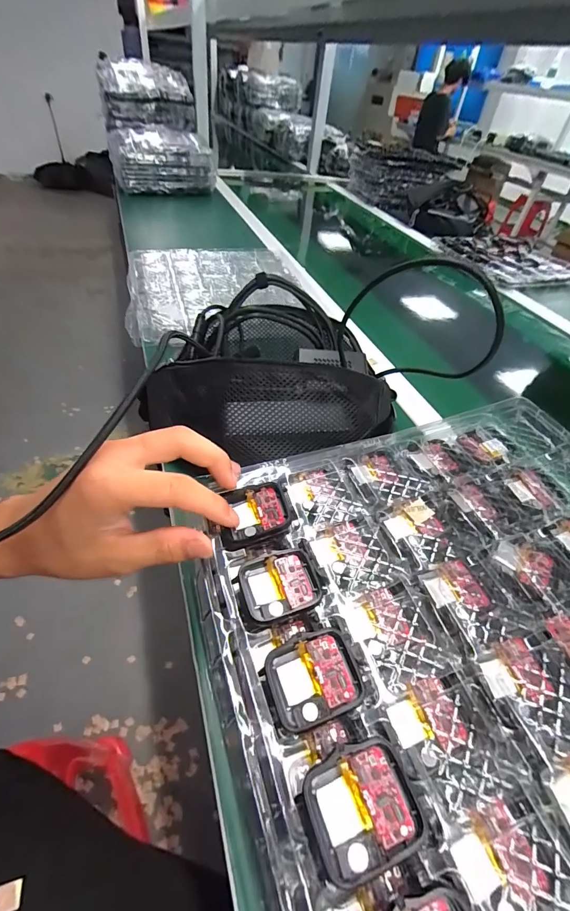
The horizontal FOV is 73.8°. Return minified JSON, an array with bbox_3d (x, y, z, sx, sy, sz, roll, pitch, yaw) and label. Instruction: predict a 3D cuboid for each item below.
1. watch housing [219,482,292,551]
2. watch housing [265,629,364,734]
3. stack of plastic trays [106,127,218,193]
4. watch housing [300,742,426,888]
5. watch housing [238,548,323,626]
[{"bbox_3d":[-0.020,0.039,0.249,0.044,0.011,0.042,-5,47,-12],"label":"watch housing"},{"bbox_3d":[0.014,0.111,0.189,0.043,0.016,0.037,-11,48,-18],"label":"watch housing"},{"bbox_3d":[-0.346,-0.852,1.090,0.271,0.124,0.235,-5,47,-12],"label":"stack of plastic trays"},{"bbox_3d":[0.031,0.146,0.157,0.042,0.018,0.038,-10,48,-17],"label":"watch housing"},{"bbox_3d":[-0.003,0.075,0.219,0.043,0.007,0.037,-11,48,-18],"label":"watch housing"}]

